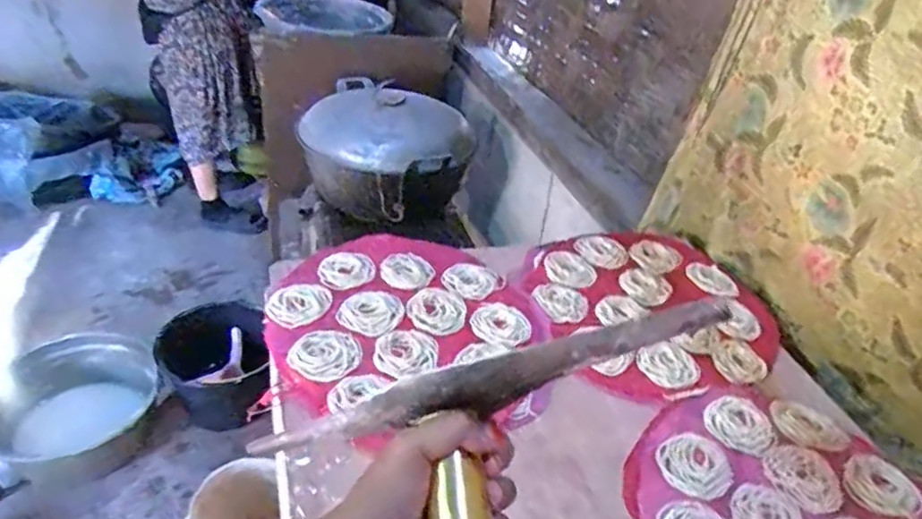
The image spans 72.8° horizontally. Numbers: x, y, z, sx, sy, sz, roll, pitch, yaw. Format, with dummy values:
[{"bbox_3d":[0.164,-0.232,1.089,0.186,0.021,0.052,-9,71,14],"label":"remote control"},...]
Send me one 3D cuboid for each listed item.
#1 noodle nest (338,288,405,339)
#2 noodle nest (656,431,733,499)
[{"bbox_3d":[-0.115,0.067,0.784,0.076,0.020,0.069,-26,46,-37],"label":"noodle nest"},{"bbox_3d":[0.249,0.218,0.662,0.077,0.006,0.074,4,35,-3],"label":"noodle nest"}]

